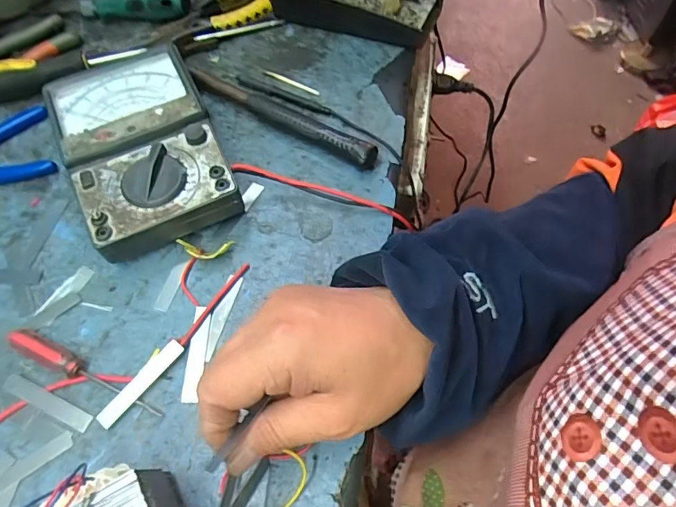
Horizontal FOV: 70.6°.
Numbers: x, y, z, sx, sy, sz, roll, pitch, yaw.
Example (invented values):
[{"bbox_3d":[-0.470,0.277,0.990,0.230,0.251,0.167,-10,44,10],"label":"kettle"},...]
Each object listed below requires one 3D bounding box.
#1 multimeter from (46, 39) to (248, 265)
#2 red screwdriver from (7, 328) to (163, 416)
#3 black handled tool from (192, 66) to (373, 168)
[{"bbox_3d":[-0.155,-0.084,0.387,0.110,0.050,0.170,-25,63,-11],"label":"multimeter"},{"bbox_3d":[-0.170,0.079,0.318,0.120,0.013,0.015,21,64,14],"label":"red screwdriver"},{"bbox_3d":[-0.050,-0.119,0.416,0.184,0.018,0.023,29,66,18],"label":"black handled tool"}]

